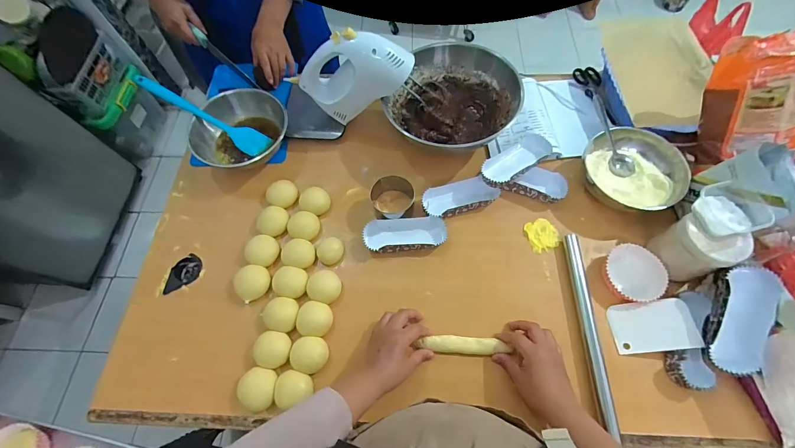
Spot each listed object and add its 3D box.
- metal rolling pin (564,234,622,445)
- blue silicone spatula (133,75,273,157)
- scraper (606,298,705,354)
[{"bbox_3d":[0.303,0.157,0.534,0.021,0.022,0.298,0,65,2],"label":"metal rolling pin"},{"bbox_3d":[-0.387,-0.213,0.681,0.259,0.023,0.052,28,65,-19],"label":"blue silicone spatula"},{"bbox_3d":[0.400,0.160,0.534,0.111,0.010,0.075,-12,65,16],"label":"scraper"}]

